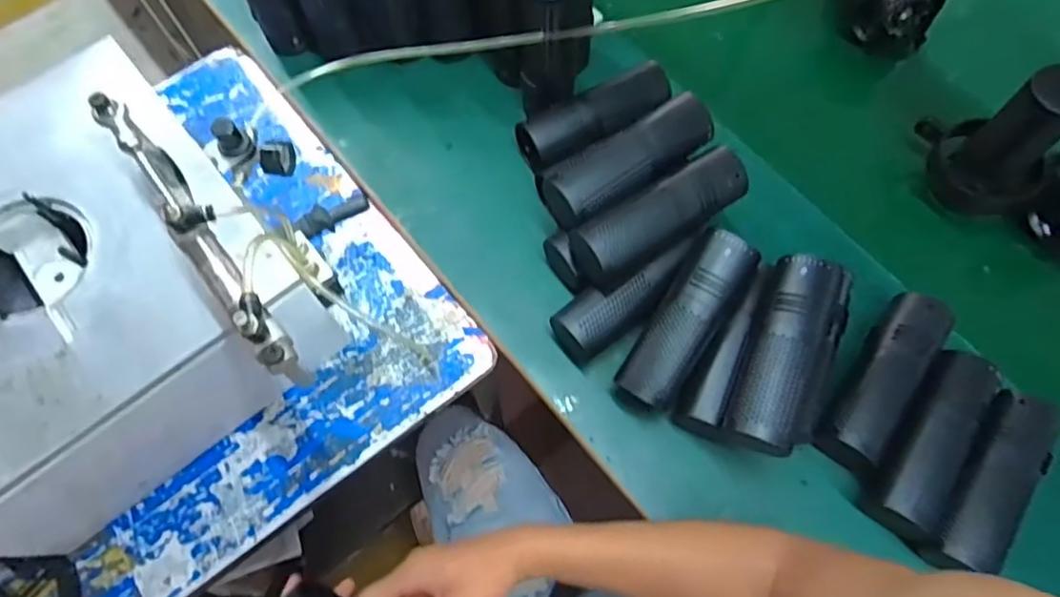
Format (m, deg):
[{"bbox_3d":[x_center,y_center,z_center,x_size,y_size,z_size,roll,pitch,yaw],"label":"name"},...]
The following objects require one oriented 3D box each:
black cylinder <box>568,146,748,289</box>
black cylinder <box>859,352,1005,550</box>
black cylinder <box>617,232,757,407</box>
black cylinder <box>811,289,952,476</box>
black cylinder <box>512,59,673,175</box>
[{"bbox_3d":[0.116,-0.074,0.557,0.158,0.053,0.055,-31,73,-12],"label":"black cylinder"},{"bbox_3d":[0.343,0.120,0.544,0.059,0.047,0.163,33,72,11],"label":"black cylinder"},{"bbox_3d":[0.140,0.021,0.560,0.058,0.052,0.164,31,93,10],"label":"black cylinder"},{"bbox_3d":[0.312,0.070,0.558,0.054,0.049,0.161,36,73,12],"label":"black cylinder"},{"bbox_3d":[0.066,-0.187,0.652,0.161,0.058,0.061,-29,72,-11],"label":"black cylinder"}]

